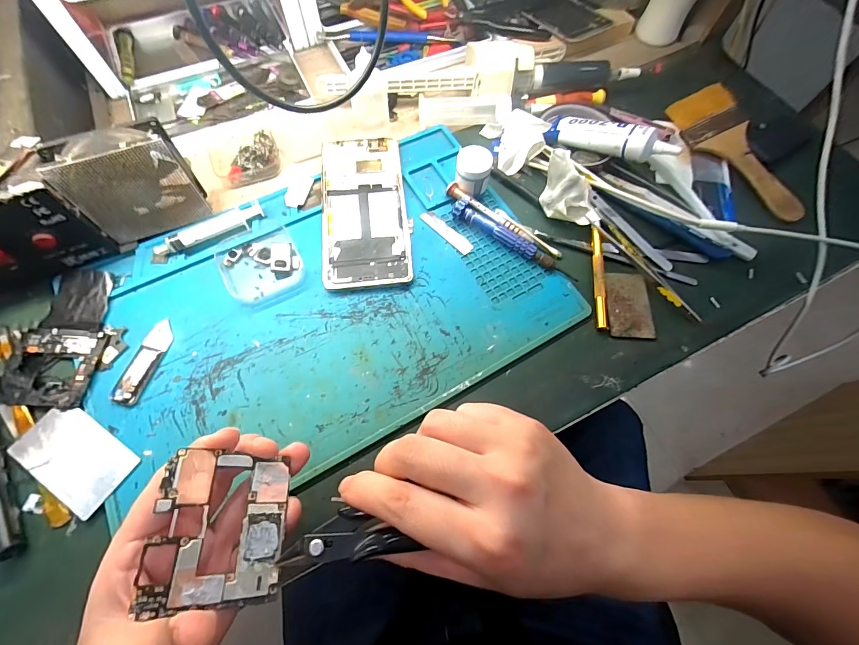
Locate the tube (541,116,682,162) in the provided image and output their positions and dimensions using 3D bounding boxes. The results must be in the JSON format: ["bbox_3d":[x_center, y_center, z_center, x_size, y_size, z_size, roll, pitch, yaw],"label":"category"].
[{"bbox_3d":[0.172,-0.177,0.362,0.118,0.020,0.032,28,69,29],"label":"tube"}]

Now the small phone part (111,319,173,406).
[{"bbox_3d":[-0.218,0.029,0.289,0.019,0.006,0.066,14,68,3],"label":"small phone part"}]

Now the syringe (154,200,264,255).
[{"bbox_3d":[-0.193,-0.083,0.331,0.092,0.012,0.018,-27,72,-13],"label":"syringe"}]

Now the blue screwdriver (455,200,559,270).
[{"bbox_3d":[0.066,-0.078,0.338,0.101,0.016,0.018,34,71,10],"label":"blue screwdriver"}]

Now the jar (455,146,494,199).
[{"bbox_3d":[0.039,-0.138,0.349,0.031,0.038,0.029,1,68,-2],"label":"jar"}]

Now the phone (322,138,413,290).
[{"bbox_3d":[-0.059,-0.105,0.348,0.075,0.009,0.158,-5,69,-5],"label":"phone"}]

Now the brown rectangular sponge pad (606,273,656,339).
[{"bbox_3d":[0.170,-0.015,0.322,0.036,0.005,0.059,3,67,2],"label":"brown rectangular sponge pad"}]

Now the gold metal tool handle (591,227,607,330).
[{"bbox_3d":[0.147,-0.039,0.326,0.009,0.009,0.094,6,68,0],"label":"gold metal tool handle"}]

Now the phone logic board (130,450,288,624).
[{"bbox_3d":[-0.098,0.096,0.180,0.054,0.004,0.064,15,54,-31],"label":"phone logic board"}]

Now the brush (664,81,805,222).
[{"bbox_3d":[0.313,-0.173,0.385,0.063,0.021,0.166,-19,70,-10],"label":"brush"}]

